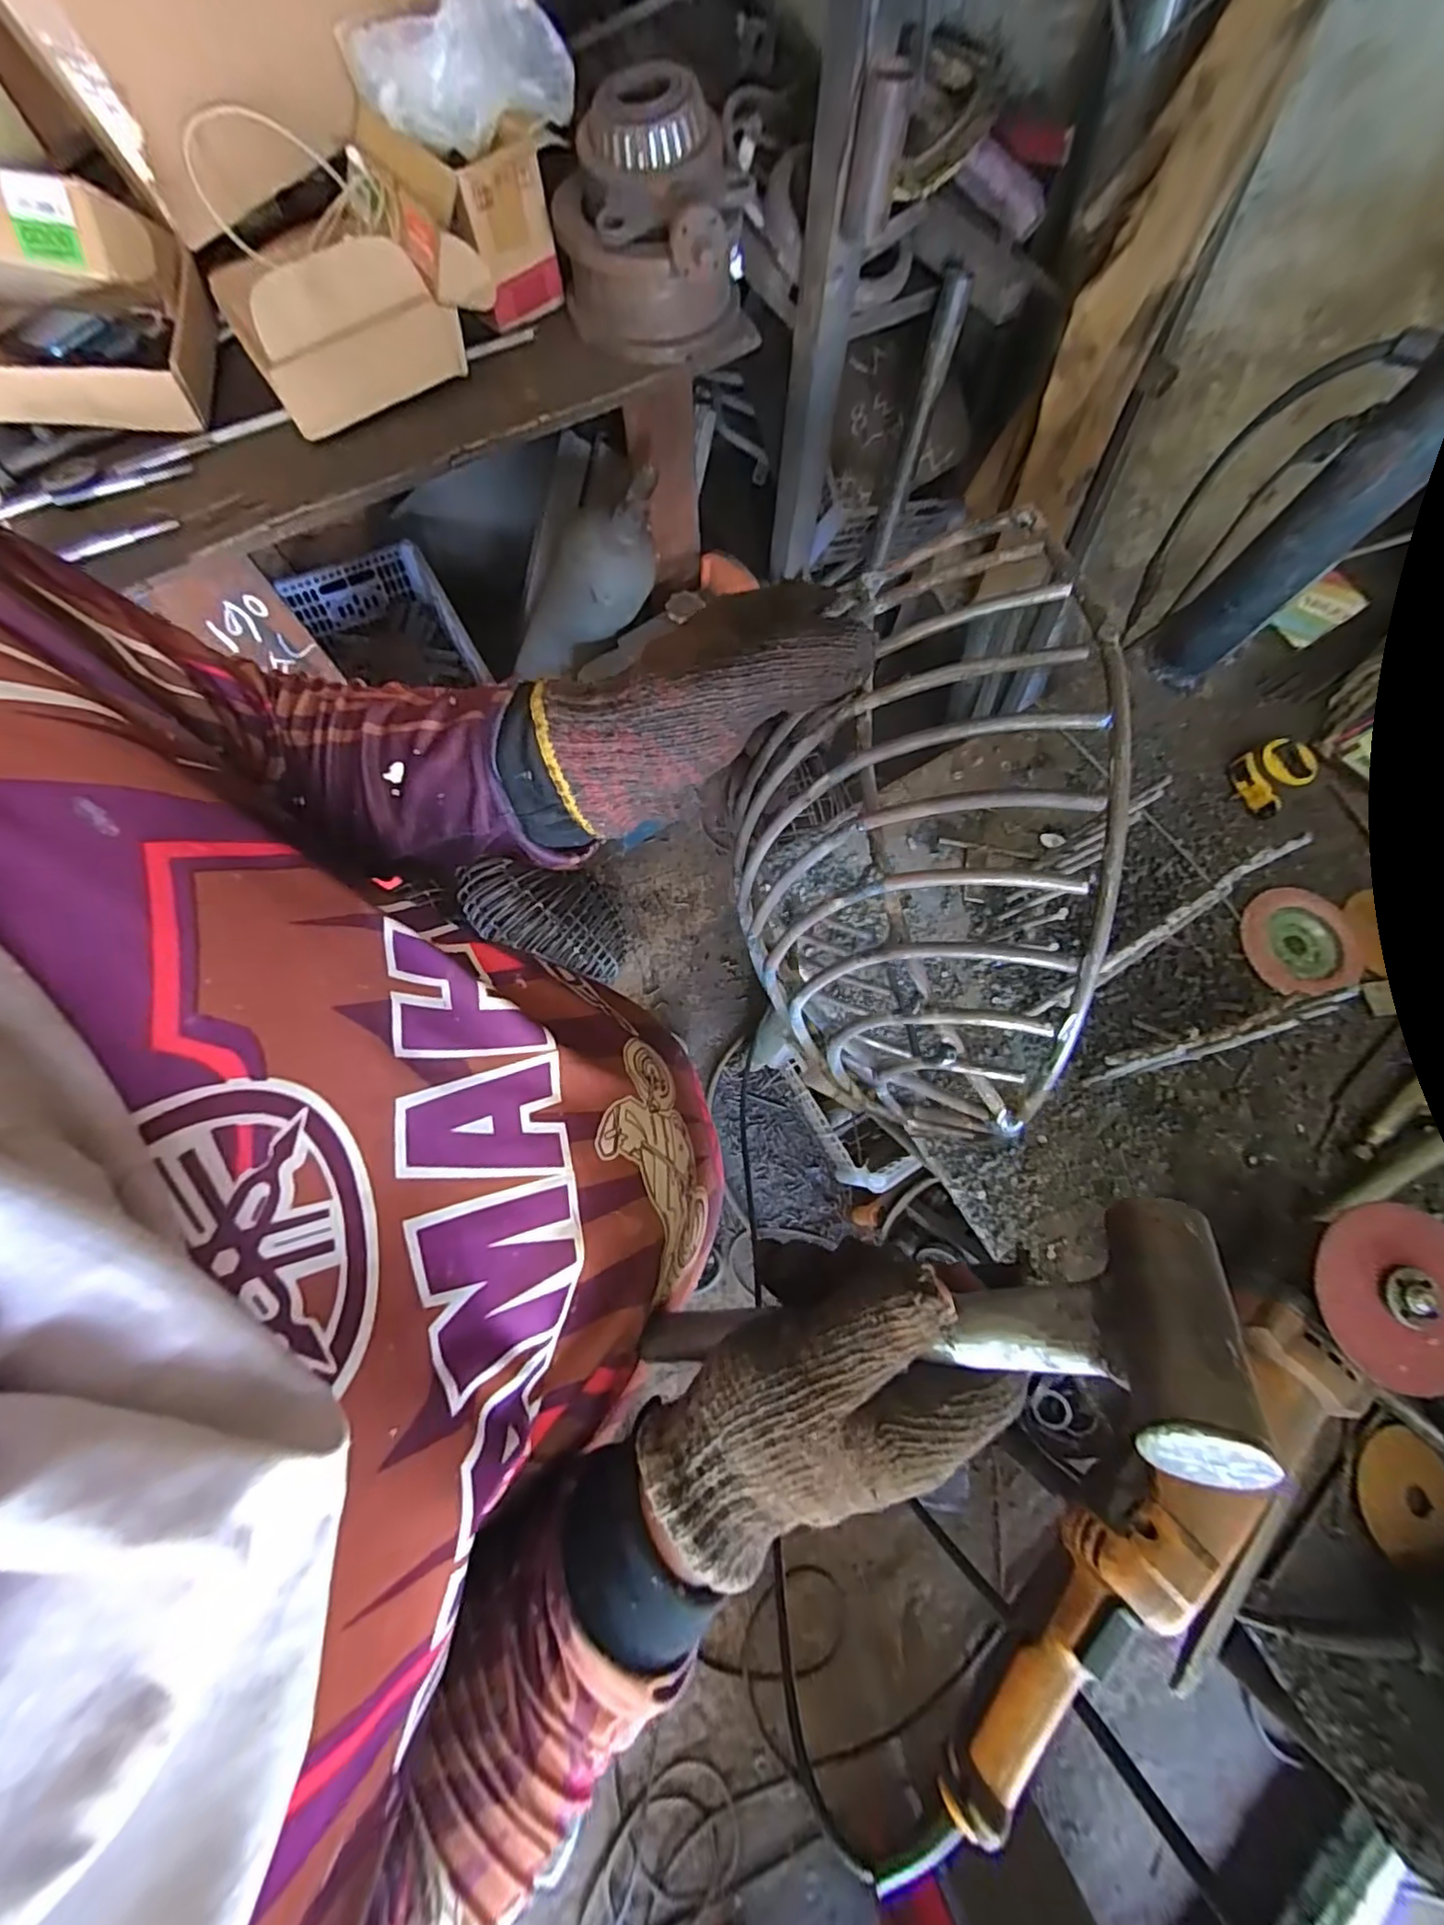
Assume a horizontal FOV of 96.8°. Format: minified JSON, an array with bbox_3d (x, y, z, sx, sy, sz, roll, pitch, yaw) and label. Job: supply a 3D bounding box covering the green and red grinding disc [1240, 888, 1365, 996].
[{"bbox_3d":[0.440,-0.016,0.485,0.086,0.004,0.081,0,74,-1],"label":"green and red grinding disc"}]

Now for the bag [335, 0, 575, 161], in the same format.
[{"bbox_3d":[-0.298,-1.004,0.717,0.249,0.111,0.081,-2,74,-2],"label":"bag"}]

